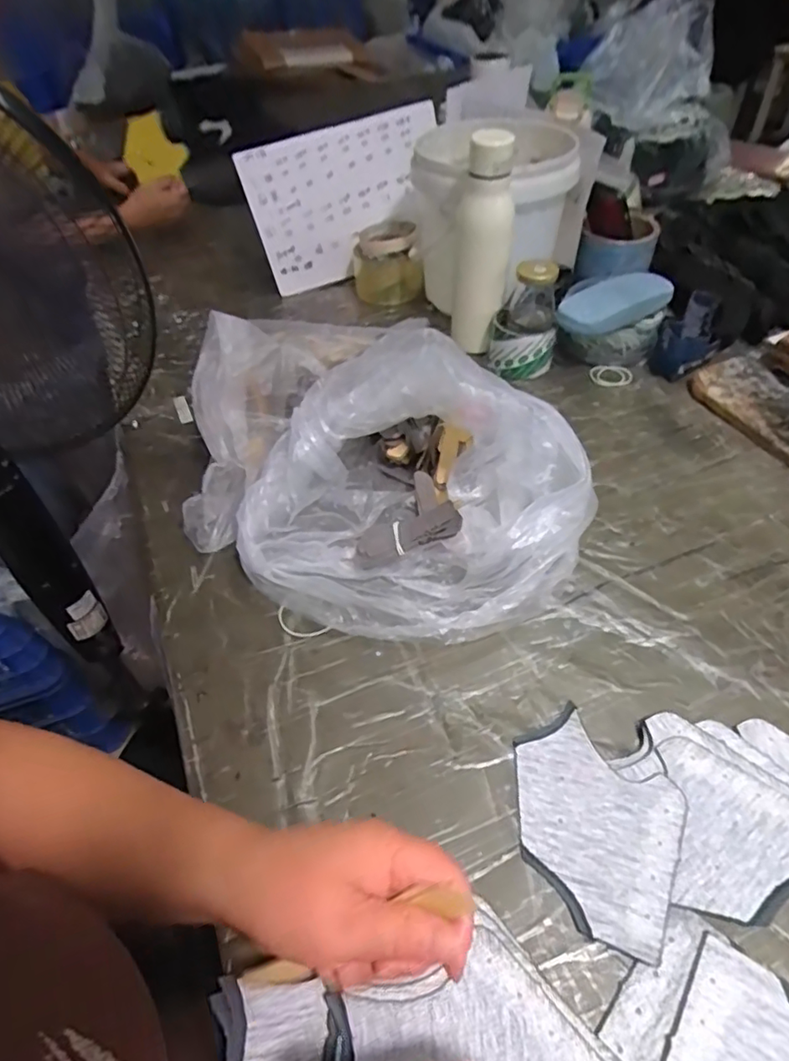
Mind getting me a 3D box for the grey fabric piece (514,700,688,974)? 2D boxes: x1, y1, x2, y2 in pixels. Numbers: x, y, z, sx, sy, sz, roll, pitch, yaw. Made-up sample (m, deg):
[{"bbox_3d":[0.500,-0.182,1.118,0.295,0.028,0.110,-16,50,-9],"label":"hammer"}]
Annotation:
[{"bbox_3d":[0.132,0.191,0.379,0.103,0.004,0.125,-39,51,-23],"label":"grey fabric piece"}]

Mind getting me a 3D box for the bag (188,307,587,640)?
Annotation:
[{"bbox_3d":[-0.035,-0.059,0.529,0.383,0.144,0.256,32,56,29],"label":"bag"}]

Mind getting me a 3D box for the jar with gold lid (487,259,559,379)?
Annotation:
[{"bbox_3d":[0.161,-0.261,0.710,0.079,0.124,0.079,8,48,10],"label":"jar with gold lid"}]

